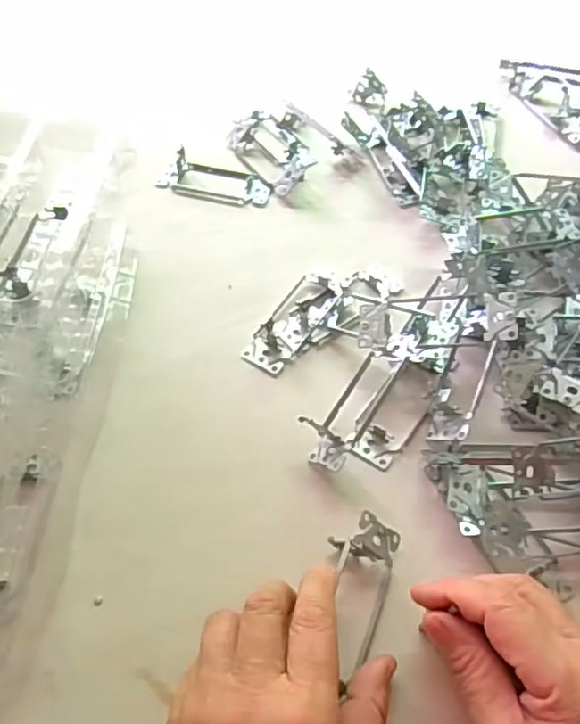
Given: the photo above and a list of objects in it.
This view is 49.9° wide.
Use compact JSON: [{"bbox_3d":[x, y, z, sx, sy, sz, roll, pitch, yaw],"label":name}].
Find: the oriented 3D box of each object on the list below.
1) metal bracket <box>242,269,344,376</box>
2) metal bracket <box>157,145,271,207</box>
[{"bbox_3d":[0.005,-0.037,0.470,0.038,0.022,0.101,29,61,20],"label":"metal bracket"},{"bbox_3d":[-0.067,-0.167,0.558,0.100,0.022,0.040,12,56,10],"label":"metal bracket"}]

